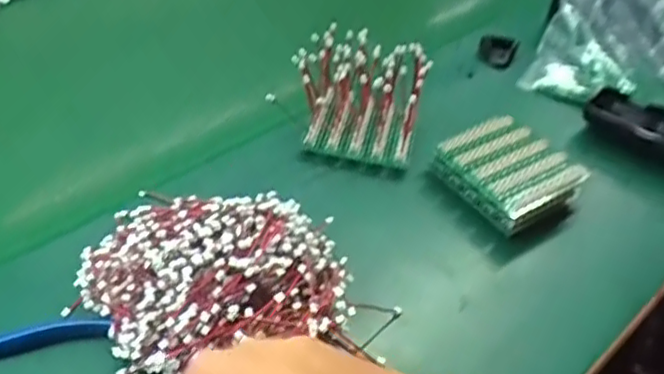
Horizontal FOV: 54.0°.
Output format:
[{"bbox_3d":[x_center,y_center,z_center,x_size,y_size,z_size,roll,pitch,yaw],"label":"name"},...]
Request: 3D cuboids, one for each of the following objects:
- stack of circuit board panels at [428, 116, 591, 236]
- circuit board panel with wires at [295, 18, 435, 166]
[{"bbox_3d":[0.134,-0.015,0.487,0.077,0.028,0.083,-25,49,-28],"label":"stack of circuit board panels"},{"bbox_3d":[0.017,-0.077,0.519,0.112,0.040,0.109,13,81,4],"label":"circuit board panel with wires"}]

